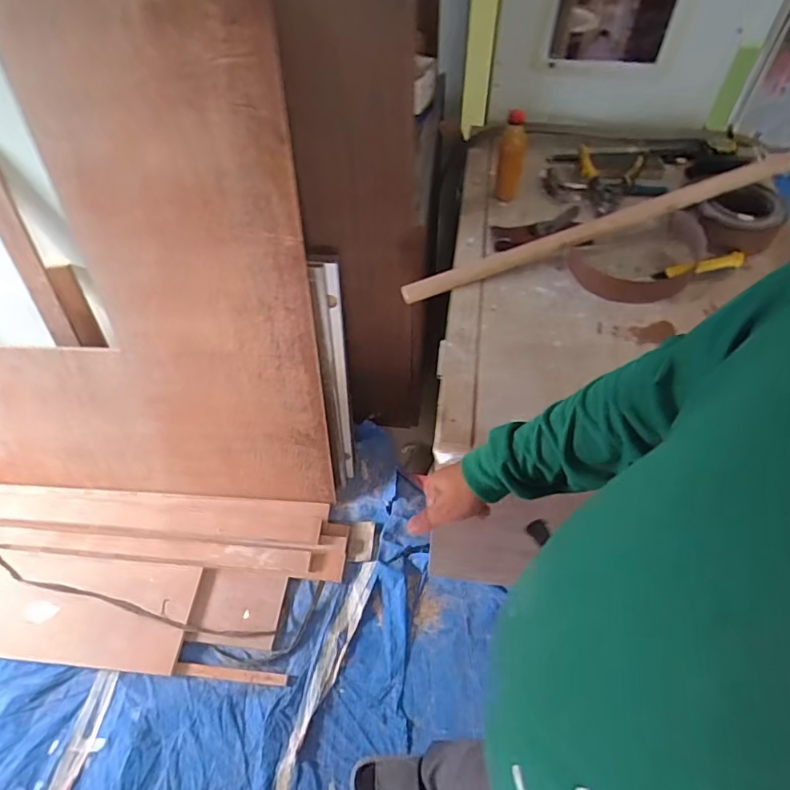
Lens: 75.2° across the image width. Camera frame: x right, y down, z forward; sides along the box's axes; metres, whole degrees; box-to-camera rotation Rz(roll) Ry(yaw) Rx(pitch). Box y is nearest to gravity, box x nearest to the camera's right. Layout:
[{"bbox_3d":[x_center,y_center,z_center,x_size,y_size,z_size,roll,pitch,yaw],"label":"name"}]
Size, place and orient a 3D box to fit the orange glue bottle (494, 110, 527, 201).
[{"bbox_3d":[0.230,-0.469,1.021,0.047,0.178,0.049,14,56,10],"label":"orange glue bottle"}]

